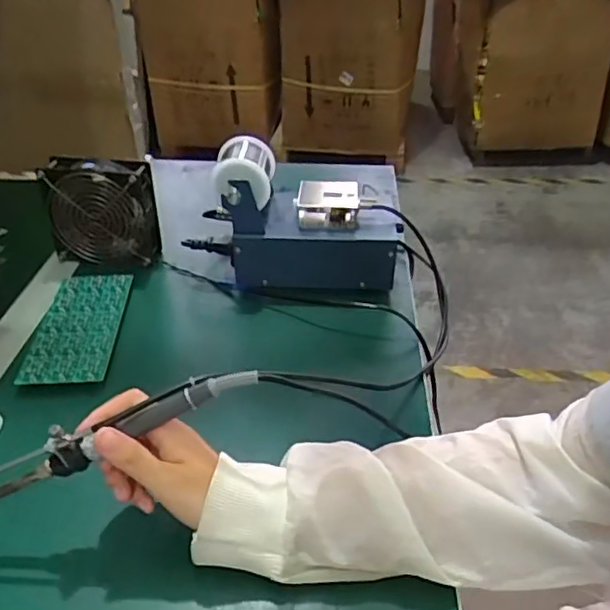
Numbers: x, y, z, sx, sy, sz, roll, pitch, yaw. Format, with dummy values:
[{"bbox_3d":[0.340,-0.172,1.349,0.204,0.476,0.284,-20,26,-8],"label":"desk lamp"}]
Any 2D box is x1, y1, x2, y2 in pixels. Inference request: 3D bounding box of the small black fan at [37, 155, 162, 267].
[{"bbox_3d":[-0.239,-0.113,0.702,0.121,0.119,0.034,2,35,5],"label":"small black fan"}]

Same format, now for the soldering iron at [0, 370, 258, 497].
[{"bbox_3d":[-0.127,0.077,0.390,0.197,0.035,0.023,-24,39,0],"label":"soldering iron"}]

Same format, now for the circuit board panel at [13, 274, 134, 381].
[{"bbox_3d":[-0.230,0.020,0.611,0.078,0.004,0.168,-1,39,-3],"label":"circuit board panel"}]

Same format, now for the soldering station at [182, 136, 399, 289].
[{"bbox_3d":[-0.011,-0.098,0.685,0.229,0.140,0.119,2,36,3],"label":"soldering station"}]

